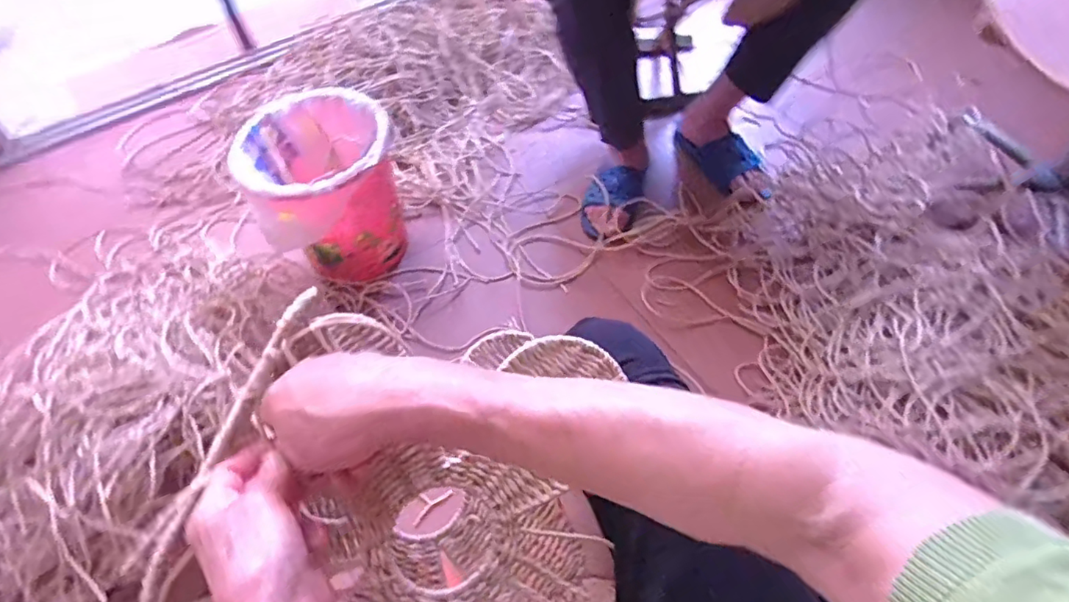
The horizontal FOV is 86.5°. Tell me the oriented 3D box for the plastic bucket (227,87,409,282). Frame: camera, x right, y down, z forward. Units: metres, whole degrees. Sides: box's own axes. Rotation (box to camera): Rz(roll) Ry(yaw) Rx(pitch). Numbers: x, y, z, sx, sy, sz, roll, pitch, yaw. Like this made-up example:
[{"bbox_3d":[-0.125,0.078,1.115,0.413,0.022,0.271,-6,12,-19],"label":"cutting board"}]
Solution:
[{"bbox_3d":[-0.356,-0.184,1.013,0.235,0.277,0.219,-2,56,2],"label":"plastic bucket"}]

